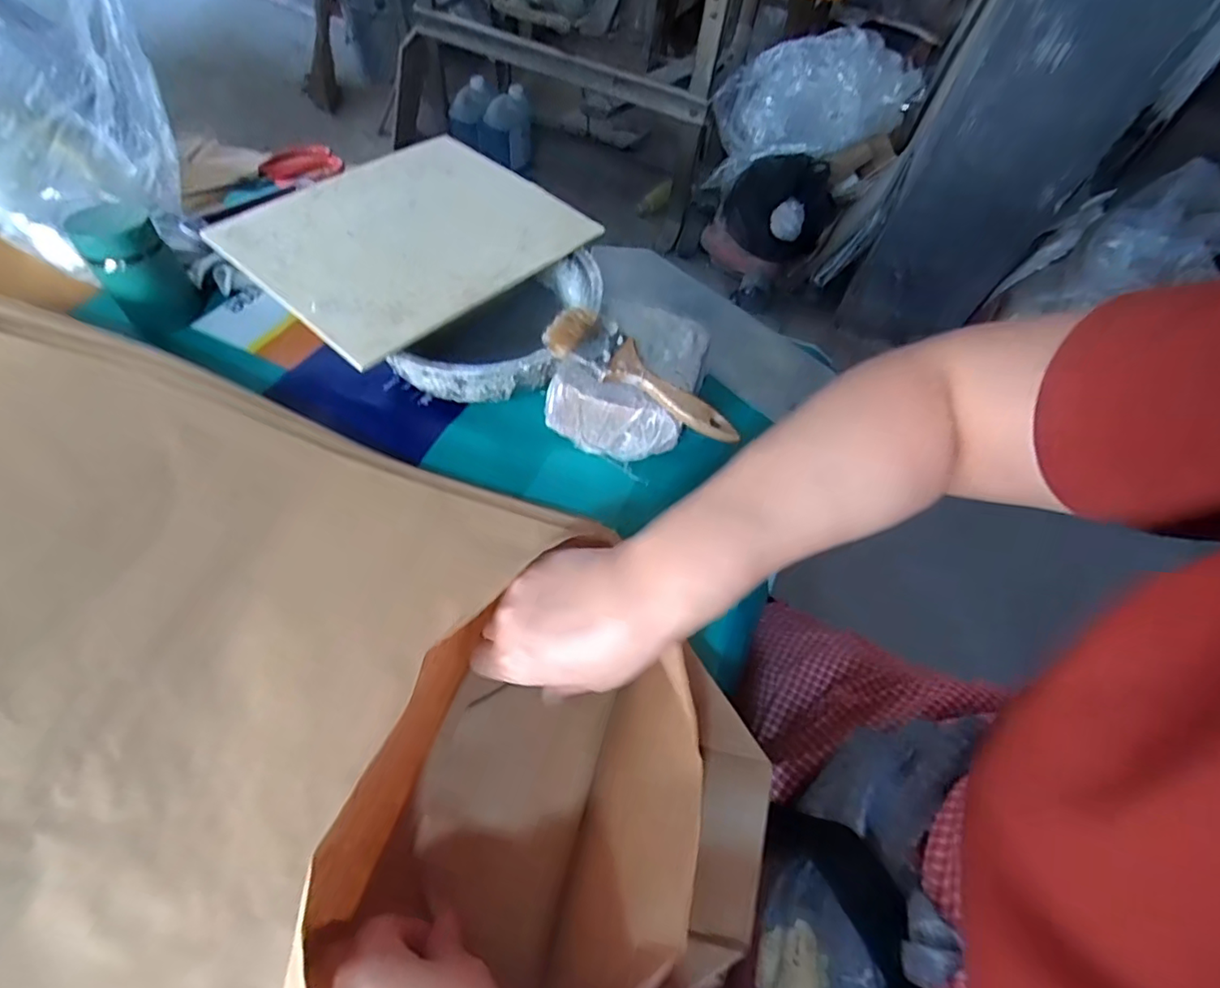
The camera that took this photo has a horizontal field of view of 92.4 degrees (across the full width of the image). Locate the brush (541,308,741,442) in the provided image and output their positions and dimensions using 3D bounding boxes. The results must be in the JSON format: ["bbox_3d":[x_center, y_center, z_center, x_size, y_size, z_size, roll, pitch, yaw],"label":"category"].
[{"bbox_3d":[0.029,-0.097,0.468,0.169,0.011,0.043,29,80,2],"label":"brush"}]

